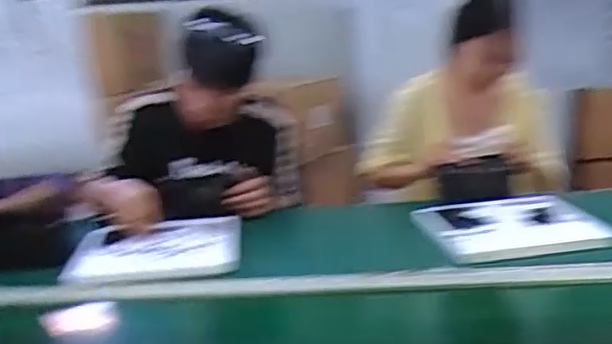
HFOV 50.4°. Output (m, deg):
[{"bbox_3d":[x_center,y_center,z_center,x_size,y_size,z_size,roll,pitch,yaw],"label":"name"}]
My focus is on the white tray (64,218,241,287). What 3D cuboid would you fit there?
[{"bbox_3d":[-0.282,0.147,1.243,0.314,0.035,0.211,-5,15,-9],"label":"white tray"}]

